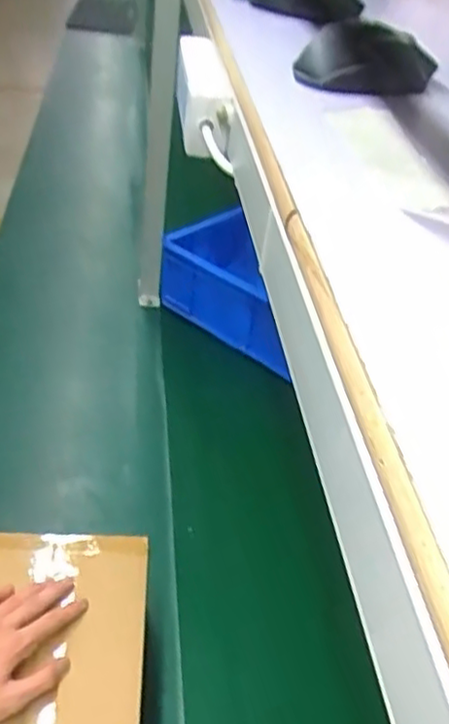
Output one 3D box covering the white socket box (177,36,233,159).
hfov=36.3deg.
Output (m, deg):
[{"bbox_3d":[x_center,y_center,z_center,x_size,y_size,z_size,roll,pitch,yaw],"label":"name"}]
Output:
[{"bbox_3d":[-0.019,-0.214,0.546,0.038,0.056,0.130,2,37,-7],"label":"white socket box"}]

